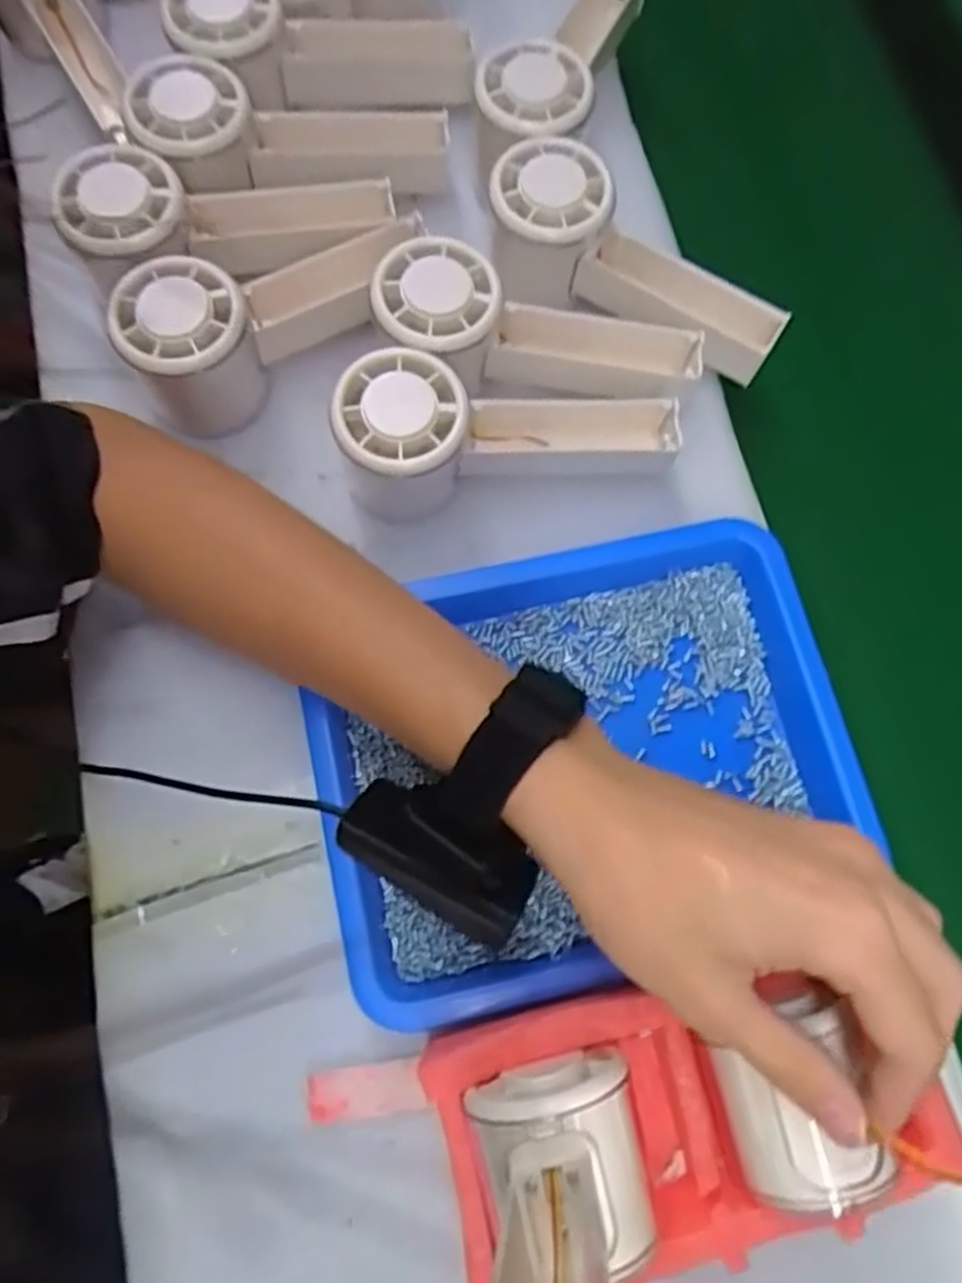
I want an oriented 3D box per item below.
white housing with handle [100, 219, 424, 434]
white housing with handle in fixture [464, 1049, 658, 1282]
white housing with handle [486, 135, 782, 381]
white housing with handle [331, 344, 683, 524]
[{"bbox_3d":[-0.092,-0.155,0.373,0.143,0.056,0.051,-28,77,-9],"label":"white housing with handle"},{"bbox_3d":[0.026,0.164,0.216,0.058,0.120,0.065,-6,75,-3],"label":"white housing with handle in fixture"},{"bbox_3d":[0.076,-0.183,0.383,0.149,0.048,0.054,26,75,5],"label":"white housing with handle"},{"bbox_3d":[0.013,-0.098,0.361,0.149,0.059,0.051,-8,75,-4],"label":"white housing with handle"}]

